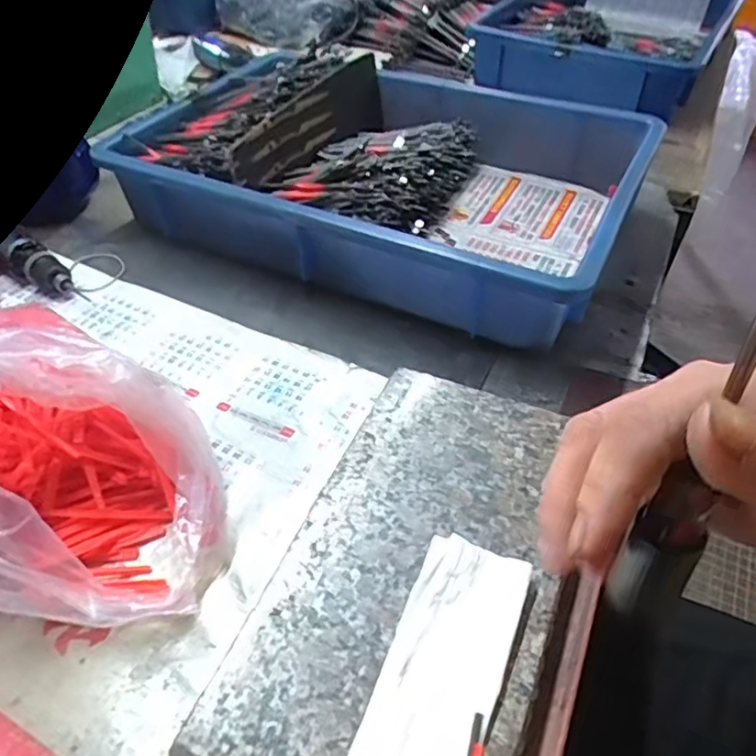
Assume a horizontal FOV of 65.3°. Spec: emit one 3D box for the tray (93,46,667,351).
[{"bbox_3d":[0.004,-0.192,0.546,0.436,0.088,0.294,22,50,20],"label":"tray"}]

